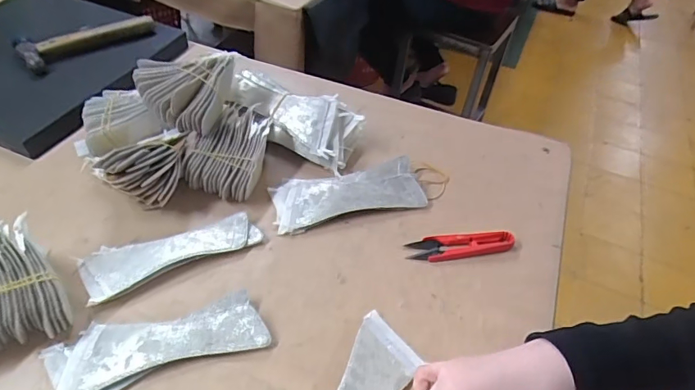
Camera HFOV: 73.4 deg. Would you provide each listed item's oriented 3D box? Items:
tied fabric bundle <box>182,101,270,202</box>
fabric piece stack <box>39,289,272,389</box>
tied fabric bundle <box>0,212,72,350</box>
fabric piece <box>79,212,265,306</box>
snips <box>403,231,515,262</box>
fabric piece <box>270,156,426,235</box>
[{"bbox_3d":[-0.138,-0.054,0.549,0.084,0.055,0.117,4,45,-2],"label":"tied fabric bundle"},{"bbox_3d":[-0.160,0.125,0.398,0.171,0.013,0.071,-16,50,-21],"label":"fabric piece stack"},{"bbox_3d":[-0.296,0.080,0.394,0.089,0.063,0.098,-23,52,-26],"label":"tied fabric bundle"},{"bbox_3d":[-0.174,0.054,0.468,0.165,0.016,0.064,-21,51,-24],"label":"fabric piece"},{"bbox_3d":[0.123,0.054,0.502,0.113,0.015,0.029,-2,46,-8],"label":"snips"},{"bbox_3d":[0.002,-0.002,0.535,0.169,0.025,0.066,-8,47,-14],"label":"fabric piece"}]

